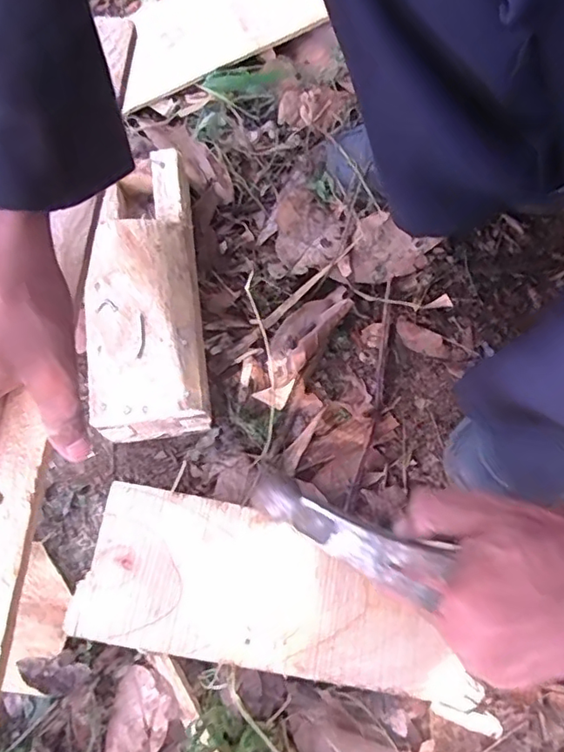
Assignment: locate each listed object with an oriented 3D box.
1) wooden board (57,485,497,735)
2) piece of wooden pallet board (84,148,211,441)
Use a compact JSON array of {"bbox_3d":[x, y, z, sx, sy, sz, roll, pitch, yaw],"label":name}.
[{"bbox_3d":[0.007,0.177,0.456,0.323,0.026,0.118,12,74,4],"label":"wooden board"},{"bbox_3d":[-0.125,-0.078,0.516,0.093,0.078,0.253,-8,73,-2],"label":"piece of wooden pallet board"}]

